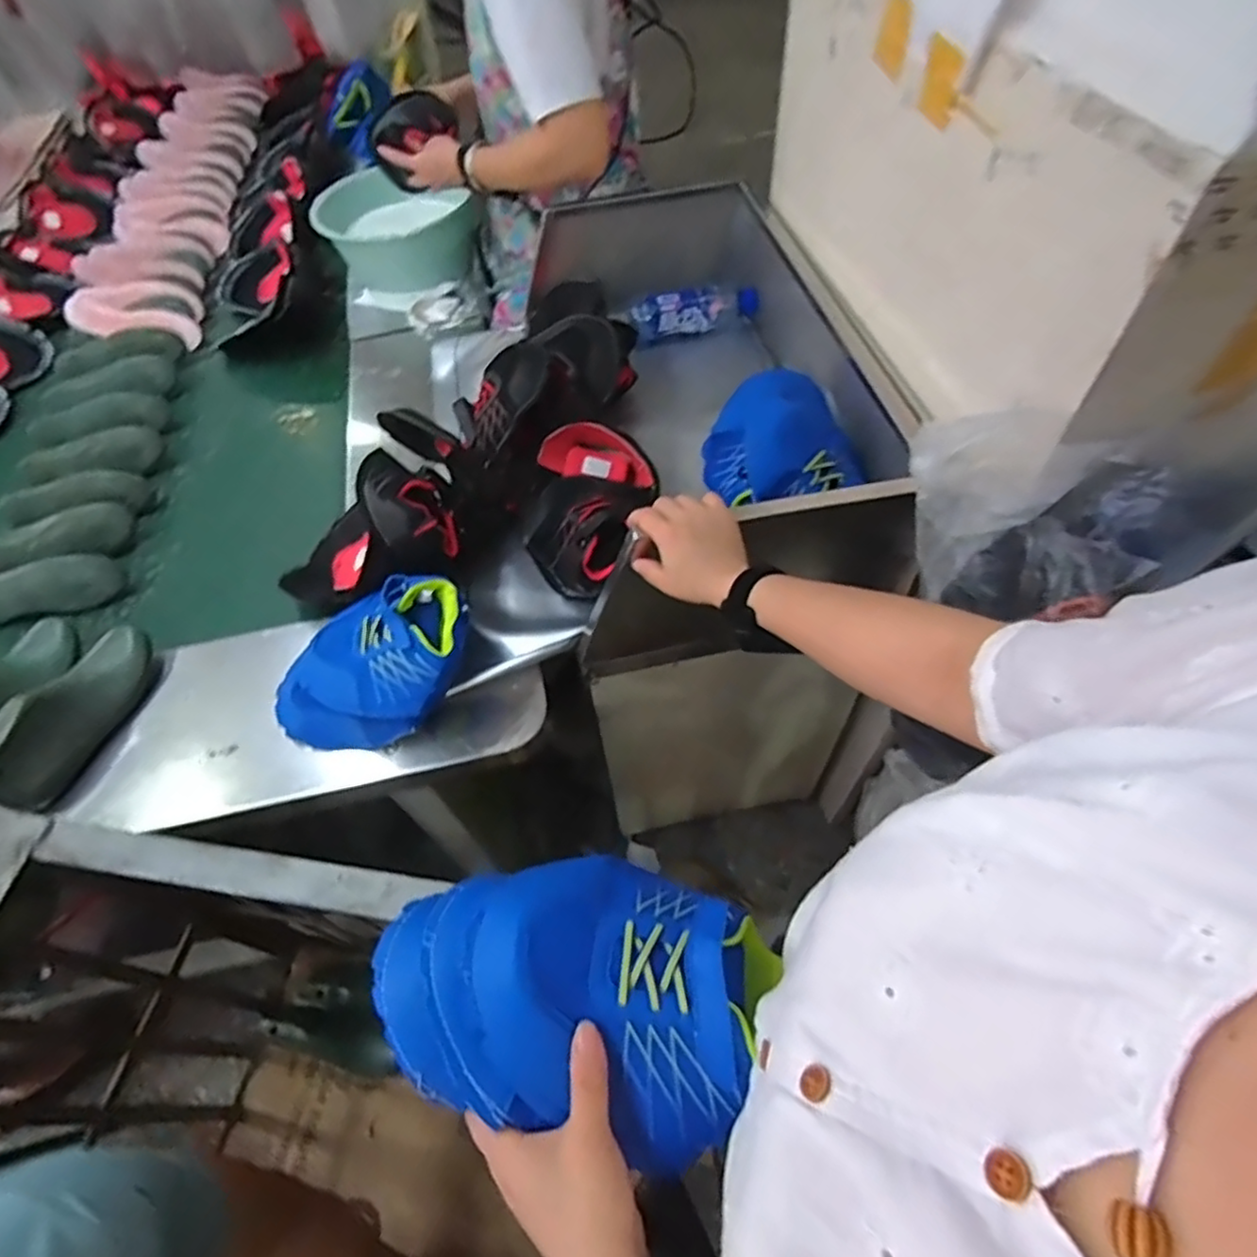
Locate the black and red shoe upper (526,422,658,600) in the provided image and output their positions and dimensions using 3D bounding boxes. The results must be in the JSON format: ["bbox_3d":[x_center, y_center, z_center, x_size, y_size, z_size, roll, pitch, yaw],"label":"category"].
[{"bbox_3d":[-0.045,-0.160,0.844,0.160,0.078,0.250,-1,57,2],"label":"black and red shoe upper"}]

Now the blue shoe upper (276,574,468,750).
[{"bbox_3d":[-0.288,0.039,0.743,0.234,0.096,0.173,-21,58,-11],"label":"blue shoe upper"}]

